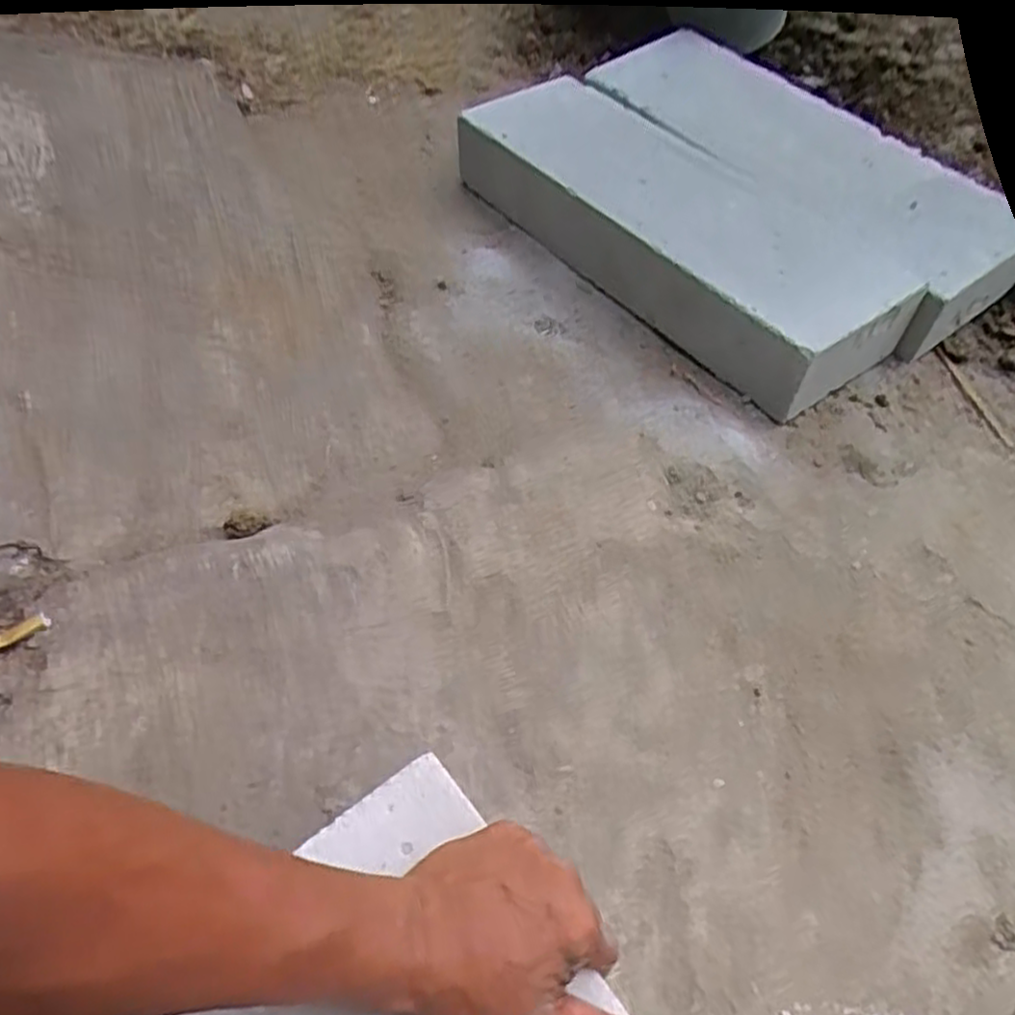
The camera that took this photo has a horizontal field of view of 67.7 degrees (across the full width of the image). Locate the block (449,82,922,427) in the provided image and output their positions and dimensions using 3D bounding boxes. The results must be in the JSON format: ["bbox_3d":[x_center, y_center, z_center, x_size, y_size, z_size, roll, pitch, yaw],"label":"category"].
[{"bbox_3d":[0.188,-0.341,0.912,0.213,0.111,0.583,-36,65,-25],"label":"block"}]

